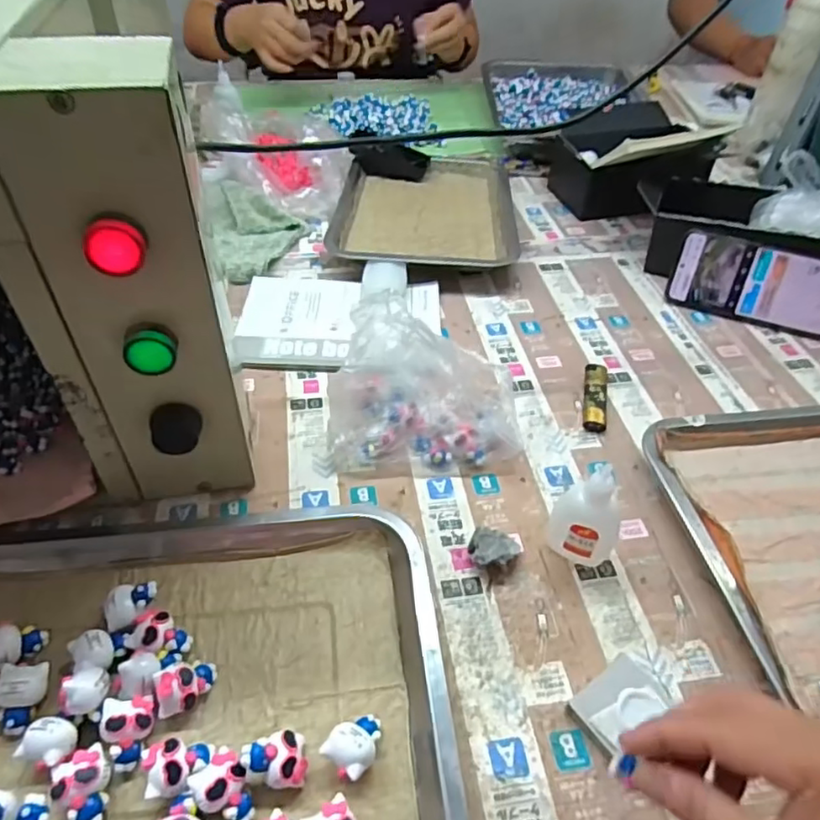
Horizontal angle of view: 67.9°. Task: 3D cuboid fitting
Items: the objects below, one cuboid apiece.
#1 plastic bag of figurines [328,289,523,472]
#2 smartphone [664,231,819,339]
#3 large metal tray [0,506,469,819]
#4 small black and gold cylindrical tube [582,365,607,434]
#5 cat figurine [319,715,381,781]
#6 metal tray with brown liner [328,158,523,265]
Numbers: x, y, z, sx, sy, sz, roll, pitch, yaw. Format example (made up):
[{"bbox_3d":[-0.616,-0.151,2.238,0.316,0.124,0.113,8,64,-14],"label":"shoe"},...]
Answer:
[{"bbox_3d":[0.015,-0.018,0.481,0.149,0.099,0.103,8,45,4],"label":"plastic bag of figurines"},{"bbox_3d":[0.364,-0.133,0.639,0.165,0.080,0.009,20,16,19],"label":"smartphone"},{"bbox_3d":[-0.155,0.167,0.329,0.345,0.026,0.268,-4,46,-8],"label":"large metal tray"},{"bbox_3d":[0.167,-0.014,0.549,0.020,0.014,0.085,12,46,8],"label":"small black and gold cylindrical tube"},{"bbox_3d":[-0.028,0.177,0.323,0.024,0.024,0.035,29,51,23],"label":"cat figurine"},{"bbox_3d":[0.022,-0.258,0.769,0.213,0.033,0.300,4,45,1],"label":"metal tray with brown liner"}]

